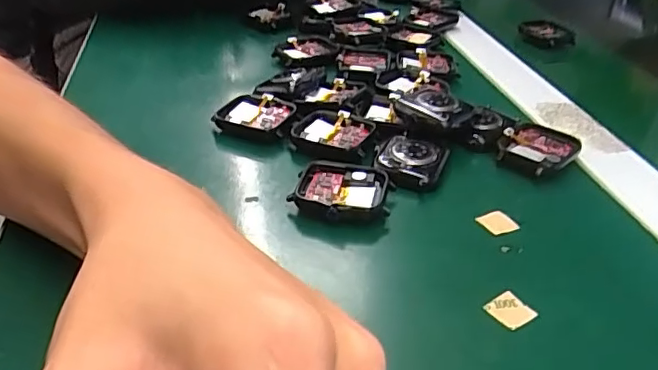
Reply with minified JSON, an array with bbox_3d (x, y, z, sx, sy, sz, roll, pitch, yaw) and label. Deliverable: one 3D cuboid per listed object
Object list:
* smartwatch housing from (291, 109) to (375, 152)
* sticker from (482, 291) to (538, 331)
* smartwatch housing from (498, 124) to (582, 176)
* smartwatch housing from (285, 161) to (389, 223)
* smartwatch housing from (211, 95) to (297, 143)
[{"bbox_3d":[0.002,-0.030,0.333,0.042,0.008,0.037,13,34,15],"label":"smartwatch housing"},{"bbox_3d":[0.072,0.050,0.231,0.014,0.004,0.015,-30,53,-25],"label":"sticker"},{"bbox_3d":[0.118,-0.018,0.326,0.036,0.011,0.044,24,38,29],"label":"smartwatch housing"},{"bbox_3d":[0.006,0.003,0.287,0.045,0.010,0.039,5,33,4],"label":"smartwatch housing"},{"bbox_3d":[-0.044,-0.040,0.352,0.049,0.012,0.037,11,34,13],"label":"smartwatch housing"}]

